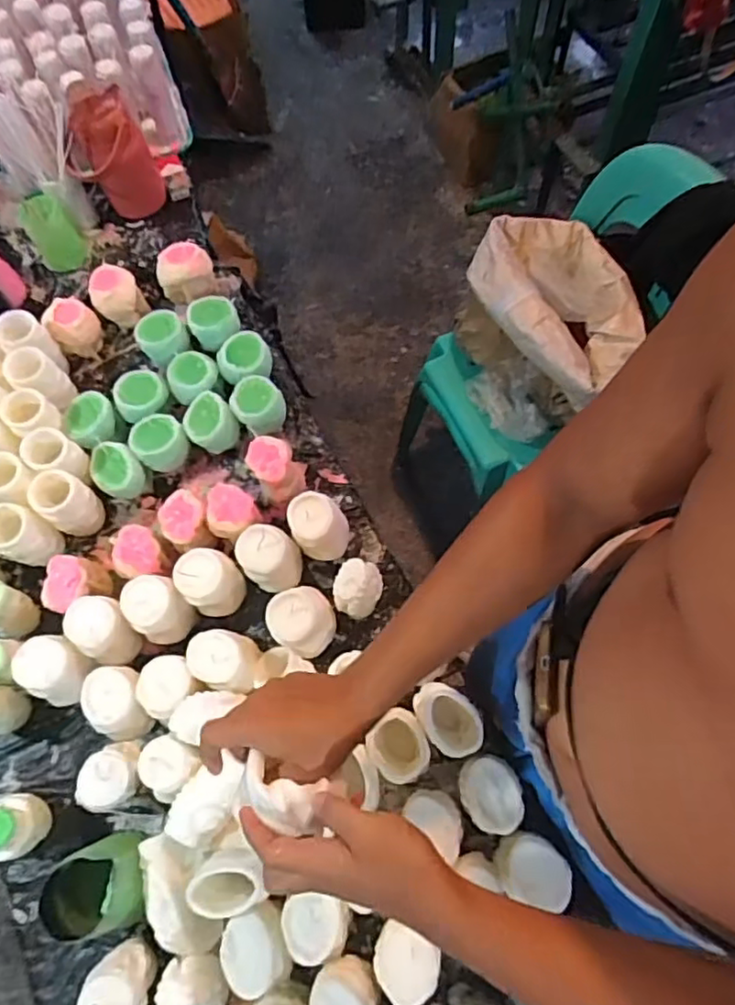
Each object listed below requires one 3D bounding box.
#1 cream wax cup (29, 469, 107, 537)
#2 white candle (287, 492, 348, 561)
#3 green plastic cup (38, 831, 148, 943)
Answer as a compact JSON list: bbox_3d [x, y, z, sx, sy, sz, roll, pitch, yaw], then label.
[{"bbox_3d":[-0.390,0.005,0.820,0.051,0.108,0.063,29,72,13],"label":"cream wax cup"},{"bbox_3d":[-0.060,0.029,0.766,0.065,0.066,0.066,-1,68,2],"label":"white candle"},{"bbox_3d":[-0.280,0.402,0.653,0.092,0.086,0.085,-1,68,2],"label":"green plastic cup"}]

